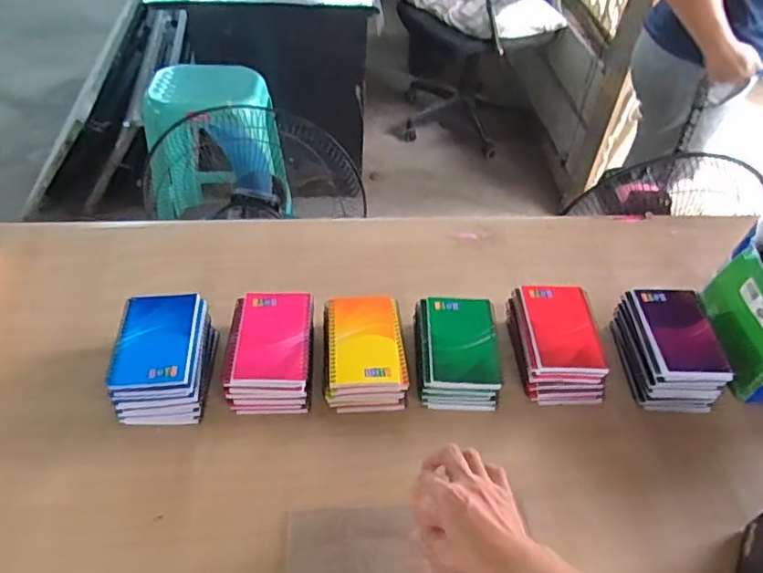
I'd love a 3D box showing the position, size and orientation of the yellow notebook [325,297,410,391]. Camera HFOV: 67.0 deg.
[{"bbox_3d":[-0.019,0.065,0.703,0.091,0.015,0.136,-2,46,-7],"label":"yellow notebook"}]

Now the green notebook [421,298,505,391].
[{"bbox_3d":[0.097,0.066,0.711,0.088,0.015,0.131,4,46,-2],"label":"green notebook"}]

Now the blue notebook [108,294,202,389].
[{"bbox_3d":[-0.256,0.059,0.652,0.083,0.009,0.125,-1,46,-7],"label":"blue notebook"}]

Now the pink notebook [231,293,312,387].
[{"bbox_3d":[-0.124,0.058,0.675,0.082,0.016,0.126,1,46,-5],"label":"pink notebook"}]

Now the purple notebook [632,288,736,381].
[{"bbox_3d":[0.357,0.052,0.686,0.077,0.018,0.134,5,46,0],"label":"purple notebook"}]

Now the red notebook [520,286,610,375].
[{"bbox_3d":[0.226,0.048,0.721,0.083,0.015,0.136,3,46,-3],"label":"red notebook"}]

